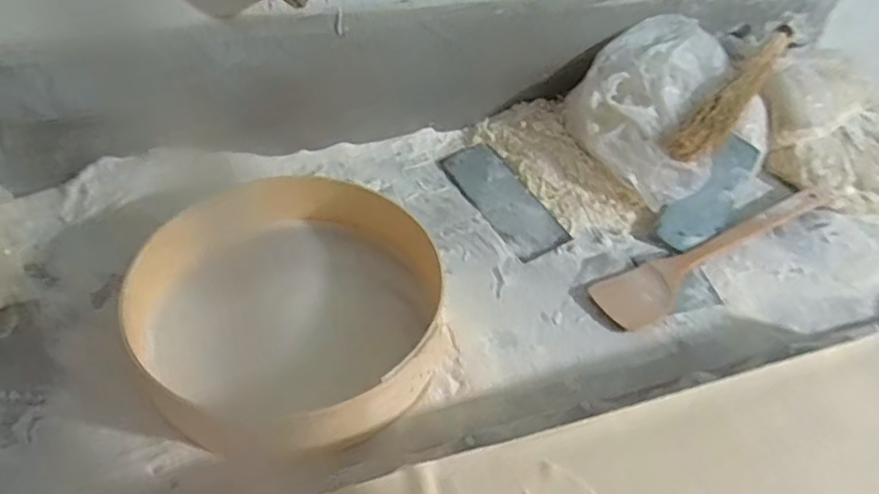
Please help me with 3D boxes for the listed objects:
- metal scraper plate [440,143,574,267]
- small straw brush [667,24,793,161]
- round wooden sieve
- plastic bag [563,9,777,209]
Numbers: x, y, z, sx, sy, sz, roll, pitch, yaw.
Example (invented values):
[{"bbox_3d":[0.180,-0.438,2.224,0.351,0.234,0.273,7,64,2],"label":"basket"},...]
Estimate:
[{"bbox_3d":[0.080,-0.064,0.811,0.072,0.007,0.197,-28,55,-14],"label":"metal scraper plate"},{"bbox_3d":[0.390,-0.204,0.827,0.044,0.067,0.305,35,54,23],"label":"small straw brush"},{"bbox_3d":[-0.146,0.058,0.627,0.301,0.076,0.275,3,46,-3],"label":"round wooden sieve"},{"bbox_3d":[0.307,-0.188,0.832,0.255,0.116,0.205,-21,54,-22],"label":"plastic bag"}]

